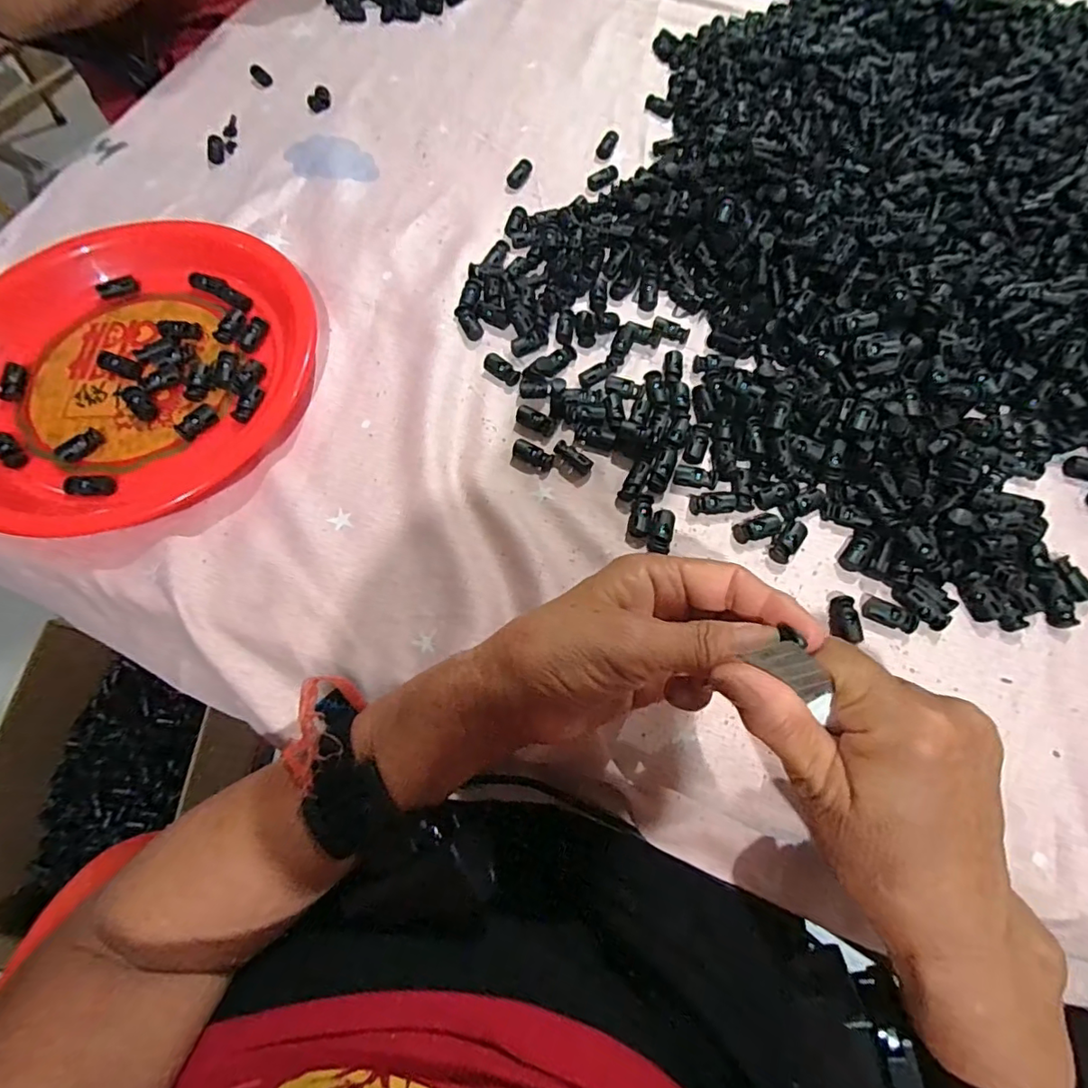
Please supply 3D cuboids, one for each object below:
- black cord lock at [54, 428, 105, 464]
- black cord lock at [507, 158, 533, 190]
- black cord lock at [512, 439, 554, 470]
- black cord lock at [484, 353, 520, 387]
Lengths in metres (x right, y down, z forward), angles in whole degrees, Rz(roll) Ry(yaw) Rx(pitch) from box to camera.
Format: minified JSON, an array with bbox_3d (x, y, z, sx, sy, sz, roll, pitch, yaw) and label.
[{"bbox_3d":[-0.312,-0.066,0.367,0.011,0.010,0.029,42,75,16],"label":"black cord lock"},{"bbox_3d":[-0.021,-0.324,0.476,0.012,0.008,0.030,27,71,12],"label":"black cord lock"},{"bbox_3d":[-0.007,-0.059,0.360,0.028,0.008,0.012,26,71,12],"label":"black cord lock"},{"bbox_3d":[-0.030,-0.126,0.392,0.030,0.006,0.014,40,74,16],"label":"black cord lock"}]

